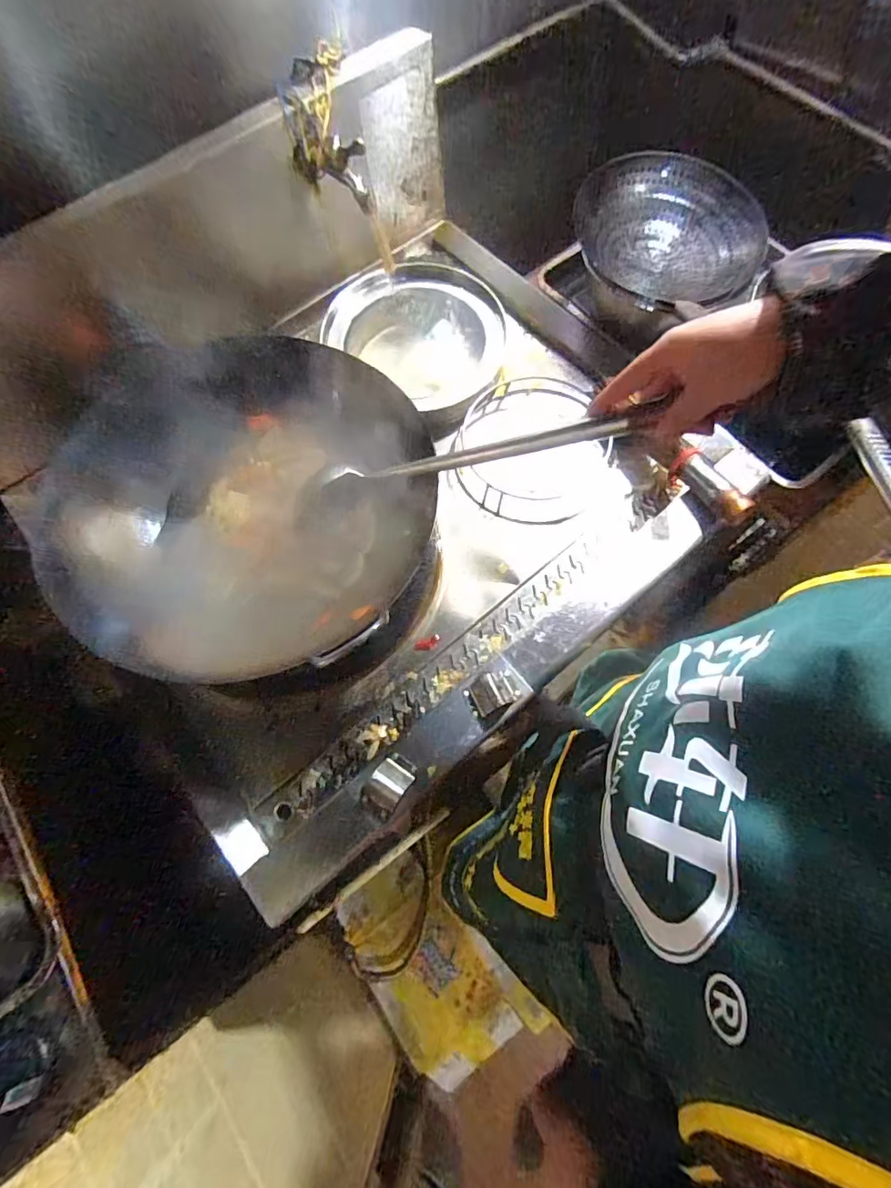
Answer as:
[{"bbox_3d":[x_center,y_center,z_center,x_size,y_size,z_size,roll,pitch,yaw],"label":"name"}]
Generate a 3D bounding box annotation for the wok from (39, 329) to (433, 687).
[{"bbox_3d":[-0.255,-0.123,0.668,0.390,0.171,0.410,7,67,5],"label":"wok"}]

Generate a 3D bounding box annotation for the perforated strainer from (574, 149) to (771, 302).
[{"bbox_3d":[0.365,-0.601,0.861,0.293,0.081,0.241,2,67,3],"label":"perforated strainer"}]

